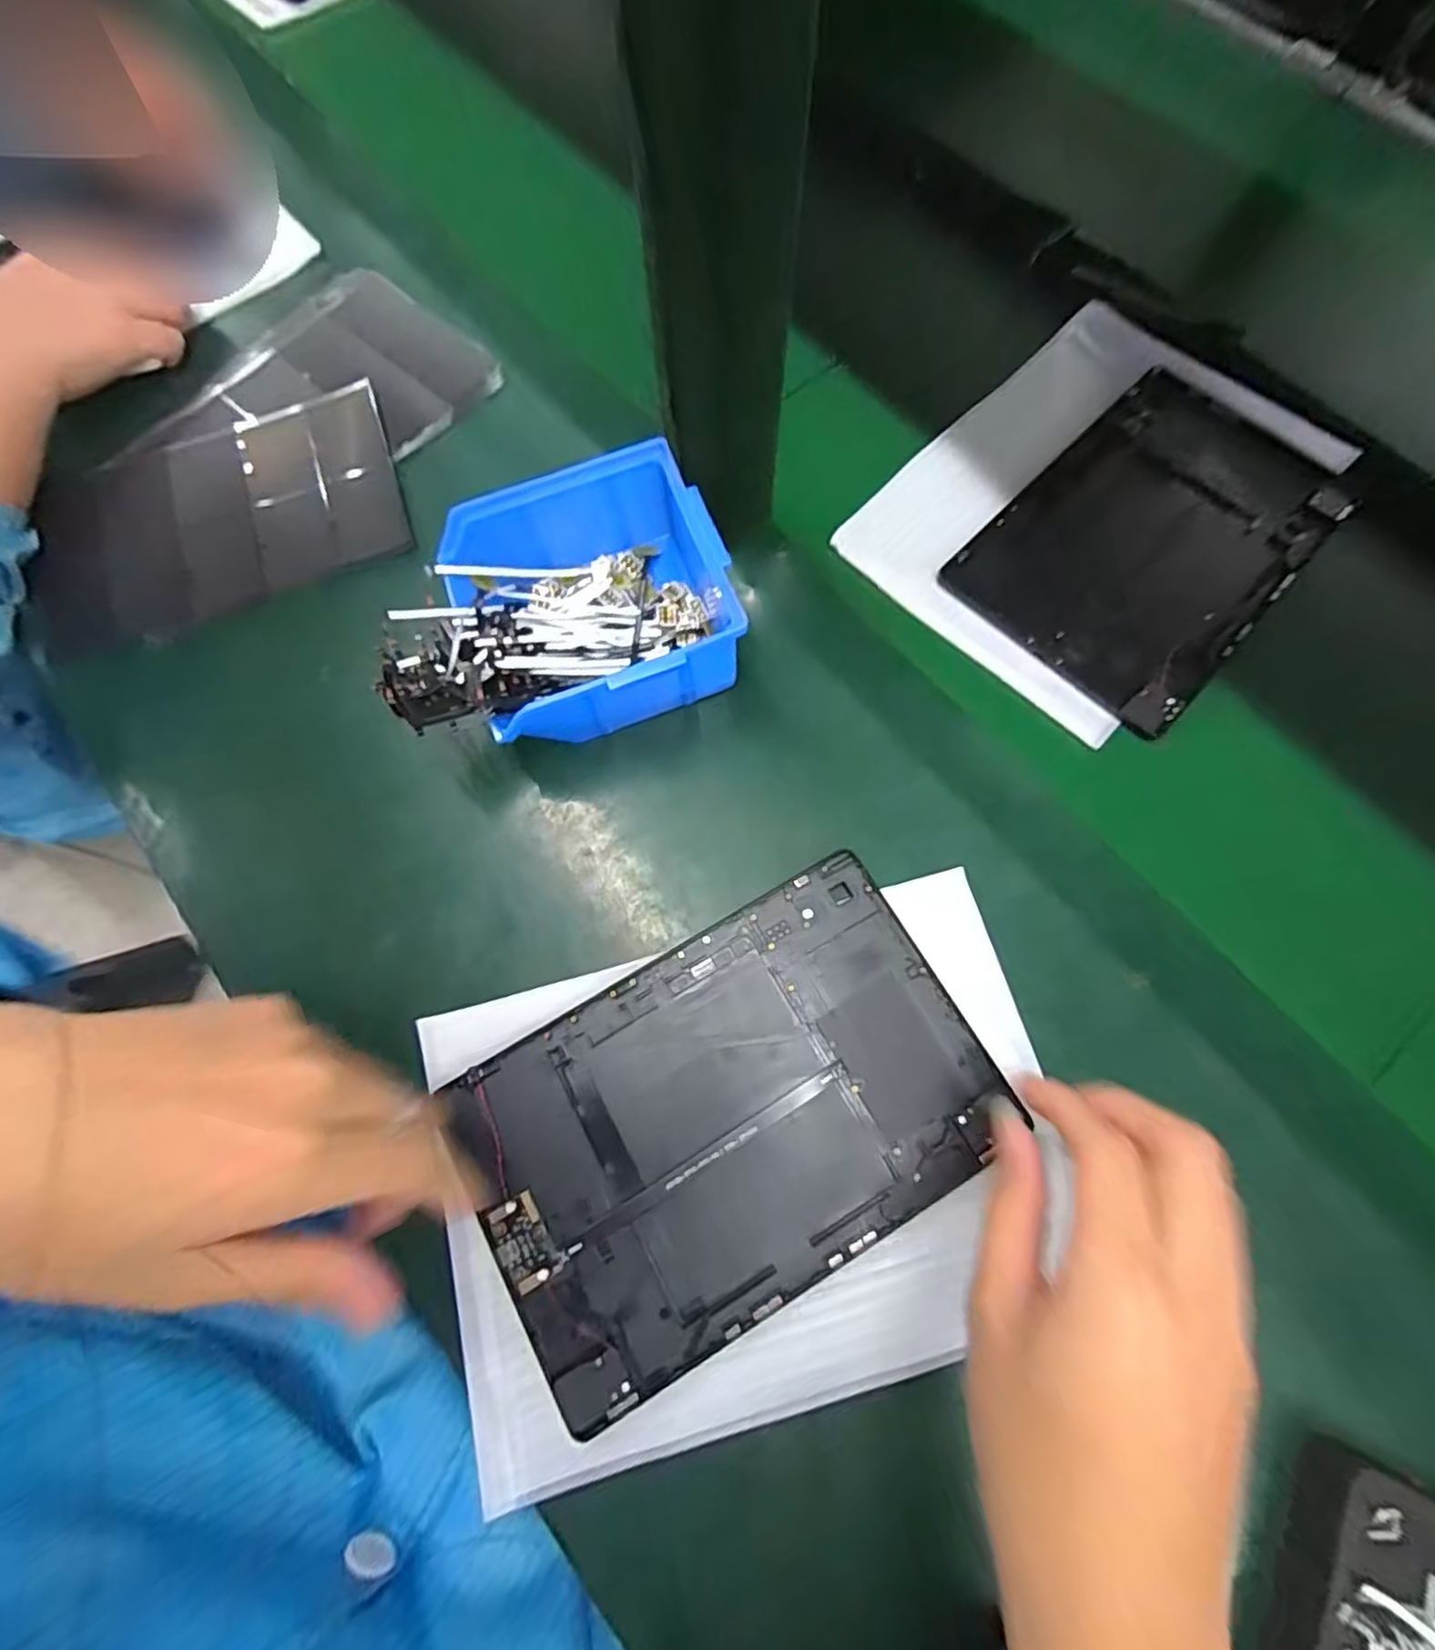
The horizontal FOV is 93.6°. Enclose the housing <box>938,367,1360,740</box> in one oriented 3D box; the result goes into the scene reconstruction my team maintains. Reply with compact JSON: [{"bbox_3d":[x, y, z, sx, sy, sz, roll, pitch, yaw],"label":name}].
[{"bbox_3d":[0.270,-0.179,0.416,0.153,0.004,0.232,43,76,13],"label":"housing"}]

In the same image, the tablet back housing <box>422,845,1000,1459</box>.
[{"bbox_3d":[0.005,0.135,0.314,0.232,0.014,0.153,-29,74,-10],"label":"tablet back housing"}]

